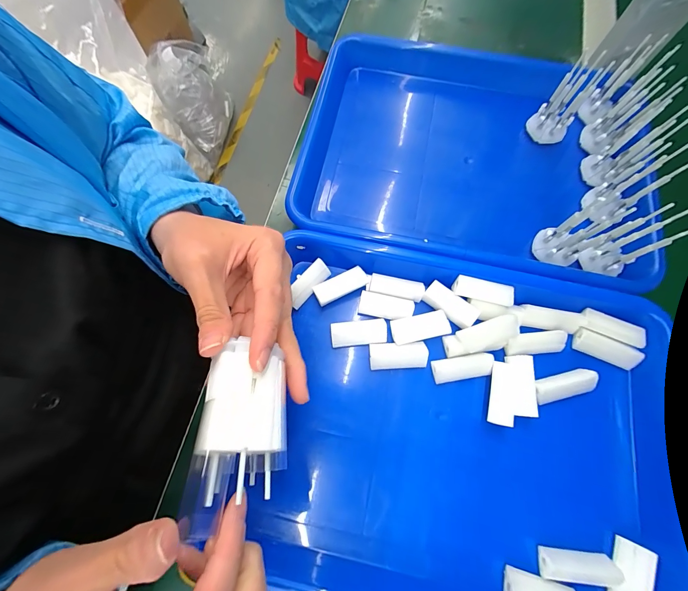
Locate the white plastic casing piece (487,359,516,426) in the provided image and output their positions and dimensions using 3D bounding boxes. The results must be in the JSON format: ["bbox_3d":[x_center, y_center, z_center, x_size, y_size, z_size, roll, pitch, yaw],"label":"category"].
[{"bbox_3d":[0.121,0.076,0.237,0.018,0.013,0.045,10,72,6],"label":"white plastic casing piece"}]

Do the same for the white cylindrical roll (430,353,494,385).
[{"bbox_3d":[0.094,0.058,0.245,0.046,0.011,0.017,-9,71,0],"label":"white cylindrical roll"}]

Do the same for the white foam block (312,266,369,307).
[{"bbox_3d":[-0.003,-0.008,0.268,0.046,0.009,0.017,-25,72,-6],"label":"white foam block"}]

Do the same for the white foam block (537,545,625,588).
[{"bbox_3d":[0.157,0.182,0.204,0.048,0.010,0.018,5,72,4],"label":"white foam block"}]

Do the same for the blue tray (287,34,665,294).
[{"bbox_3d":[0.124,-0.142,0.311,0.352,0.040,0.250,9,72,6],"label":"blue tray"}]

